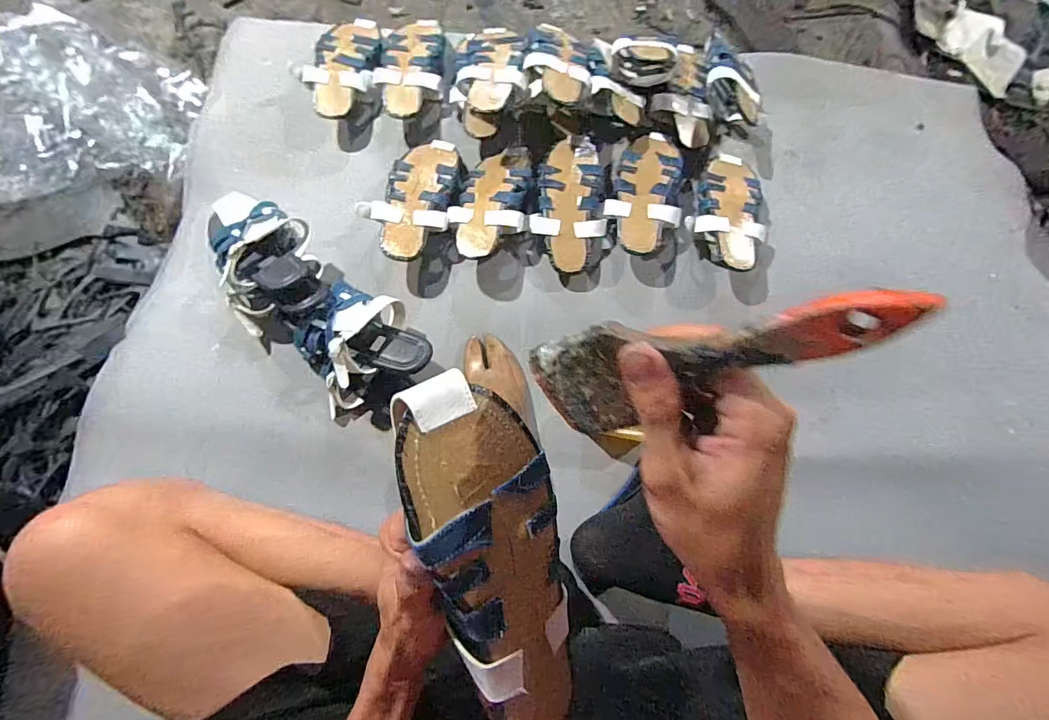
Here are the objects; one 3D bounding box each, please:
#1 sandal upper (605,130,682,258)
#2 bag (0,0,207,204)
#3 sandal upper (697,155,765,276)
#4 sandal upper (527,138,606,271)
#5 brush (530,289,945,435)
[{"bbox_3d":[0.195,-0.274,0.731,0.119,0.037,0.233,7,78,-1],"label":"sandal upper"},{"bbox_3d":[-0.744,-0.435,0.752,0.376,0.062,0.318,-8,78,-4],"label":"bag"},{"bbox_3d":[0.328,-0.240,0.728,0.102,0.057,0.232,11,68,-1],"label":"sandal upper"},{"bbox_3d":[0.070,-0.251,0.721,0.113,0.033,0.227,3,78,-2],"label":"sandal upper"},{"bbox_3d":[0.080,-0.001,0.212,0.018,0.175,0.054,-33,103,-48],"label":"brush"}]

